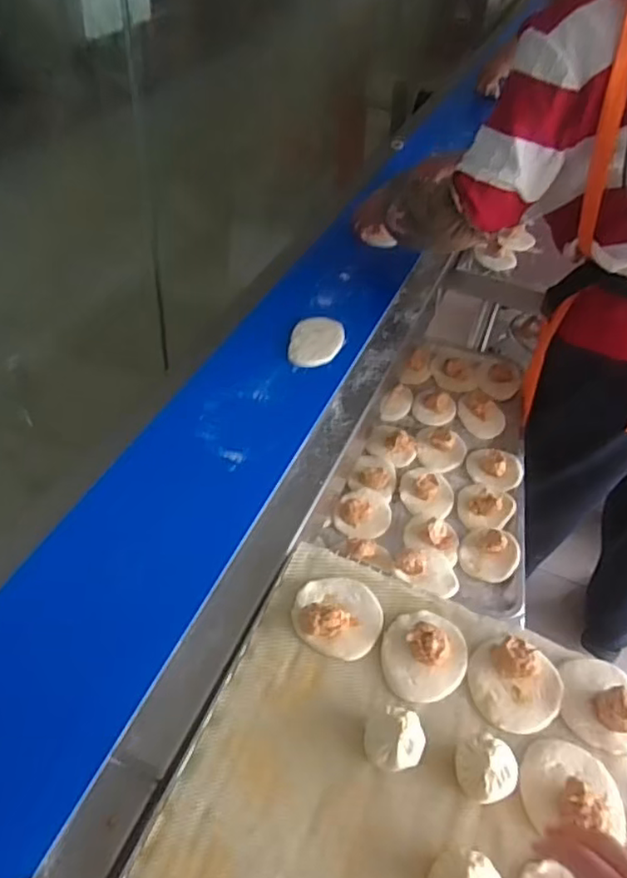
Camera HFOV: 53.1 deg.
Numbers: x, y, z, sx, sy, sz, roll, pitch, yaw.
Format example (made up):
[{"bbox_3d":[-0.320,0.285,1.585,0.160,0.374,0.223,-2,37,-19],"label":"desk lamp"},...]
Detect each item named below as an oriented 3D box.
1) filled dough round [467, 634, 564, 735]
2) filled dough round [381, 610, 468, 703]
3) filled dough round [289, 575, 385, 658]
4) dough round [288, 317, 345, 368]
[{"bbox_3d":[0.205,0.242,0.630,0.090,0.036,0.090,3,46,-3],"label":"filled dough round"},{"bbox_3d":[0.116,0.216,0.645,0.084,0.033,0.094,23,48,15],"label":"filled dough round"},{"bbox_3d":[0.027,0.179,0.665,0.093,0.036,0.087,3,46,-3],"label":"filled dough round"},{"bbox_3d":[0.005,-0.156,0.994,0.079,0.010,0.121,11,46,5],"label":"dough round"}]

